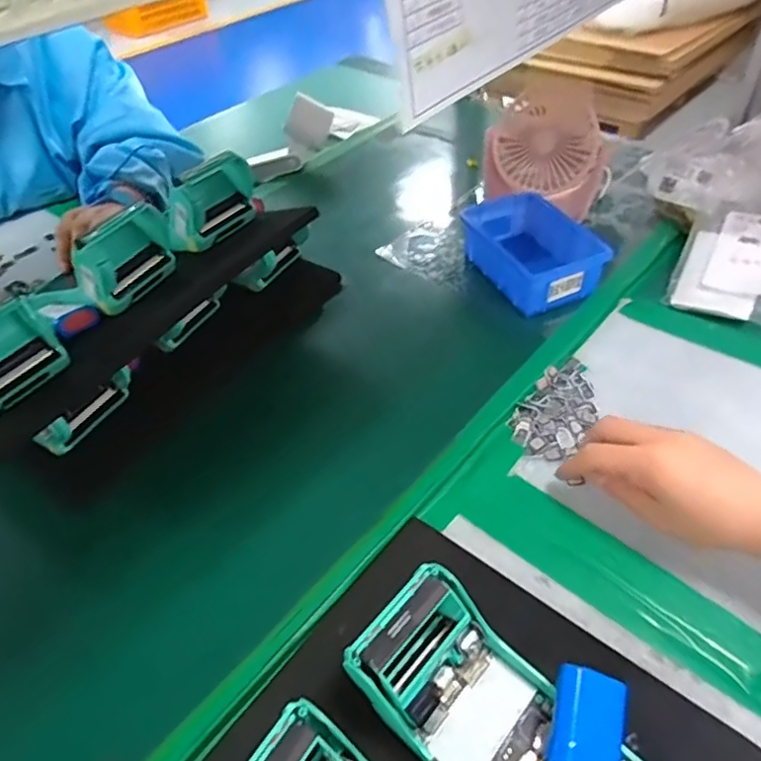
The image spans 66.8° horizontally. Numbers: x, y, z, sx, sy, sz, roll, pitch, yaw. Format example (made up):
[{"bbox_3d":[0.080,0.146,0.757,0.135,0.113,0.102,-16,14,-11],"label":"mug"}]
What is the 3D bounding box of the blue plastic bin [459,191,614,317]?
[{"bbox_3d":[0.153,-0.136,0.607,0.095,0.055,0.147,-17,46,-16],"label":"blue plastic bin"}]

